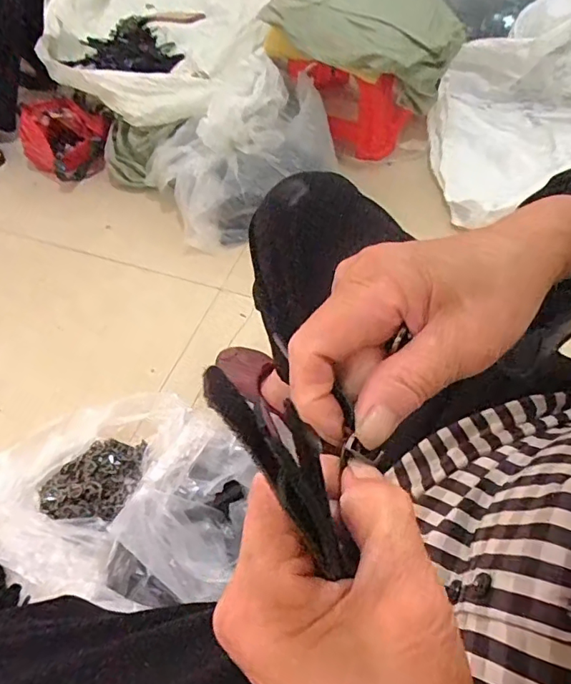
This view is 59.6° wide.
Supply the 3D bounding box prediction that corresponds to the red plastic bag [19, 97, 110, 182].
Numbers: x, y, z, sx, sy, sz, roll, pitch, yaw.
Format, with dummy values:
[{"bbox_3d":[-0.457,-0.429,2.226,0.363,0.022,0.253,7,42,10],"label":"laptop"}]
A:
[{"bbox_3d":[-0.554,-0.515,1.259,0.200,0.130,0.188,-33,58,-18],"label":"red plastic bag"}]

